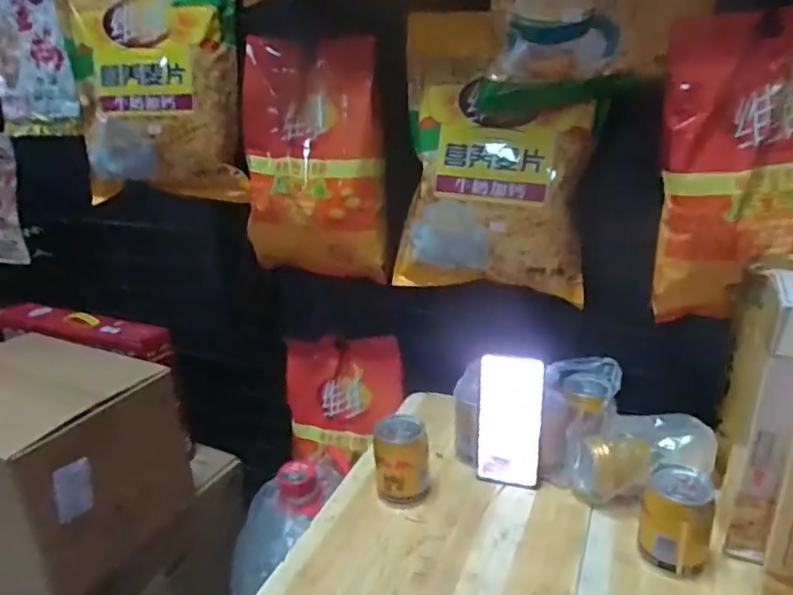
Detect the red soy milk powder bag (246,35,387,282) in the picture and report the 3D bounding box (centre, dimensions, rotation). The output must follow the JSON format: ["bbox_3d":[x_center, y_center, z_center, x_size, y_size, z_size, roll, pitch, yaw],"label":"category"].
[{"bbox_3d":[-0.132,-0.201,0.907,0.228,0.329,0.070,8,24,28],"label":"red soy milk powder bag"}]

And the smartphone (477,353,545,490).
[{"bbox_3d":[0.135,0.148,0.714,0.073,0.162,0.008,5,15,16],"label":"smartphone"}]

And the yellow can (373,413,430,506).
[{"bbox_3d":[0.007,0.193,0.706,0.064,0.091,0.061,-3,21,1],"label":"yellow can"}]

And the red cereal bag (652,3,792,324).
[{"bbox_3d":[0.424,-0.150,0.688,0.236,0.341,0.057,-5,8,12],"label":"red cereal bag"}]

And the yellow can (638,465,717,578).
[{"bbox_3d":[0.280,0.222,0.597,0.062,0.092,0.059,-3,21,1],"label":"yellow can"}]

